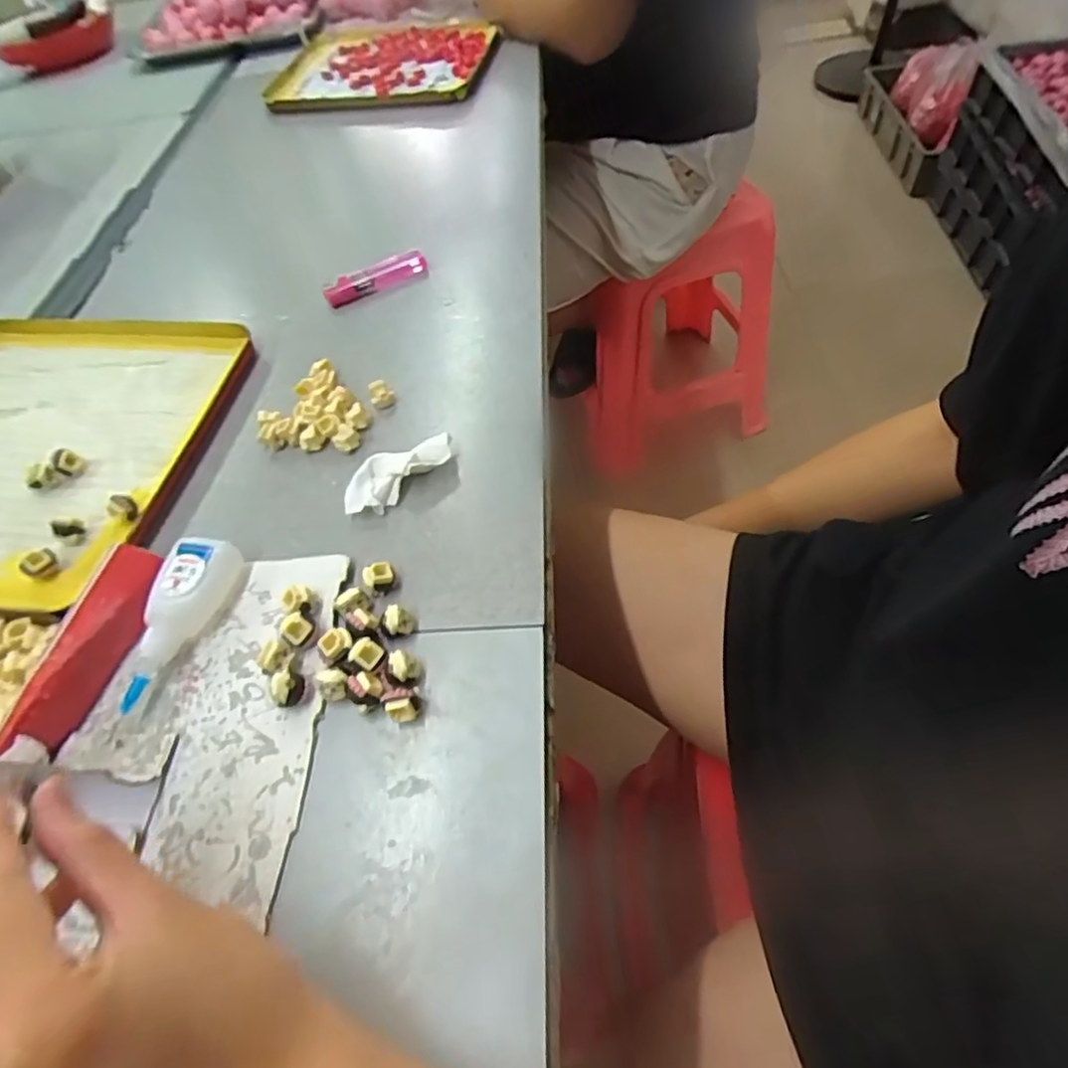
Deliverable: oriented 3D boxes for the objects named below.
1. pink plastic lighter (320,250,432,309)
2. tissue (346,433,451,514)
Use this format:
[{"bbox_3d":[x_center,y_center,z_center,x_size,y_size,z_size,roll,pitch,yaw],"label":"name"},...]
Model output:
[{"bbox_3d":[-0.122,-0.199,0.481,0.082,0.015,0.018,-25,56,-13],"label":"pink plastic lighter"},{"bbox_3d":[-0.077,-0.034,0.355,0.063,0.015,0.033,-17,55,-7],"label":"tissue"}]

